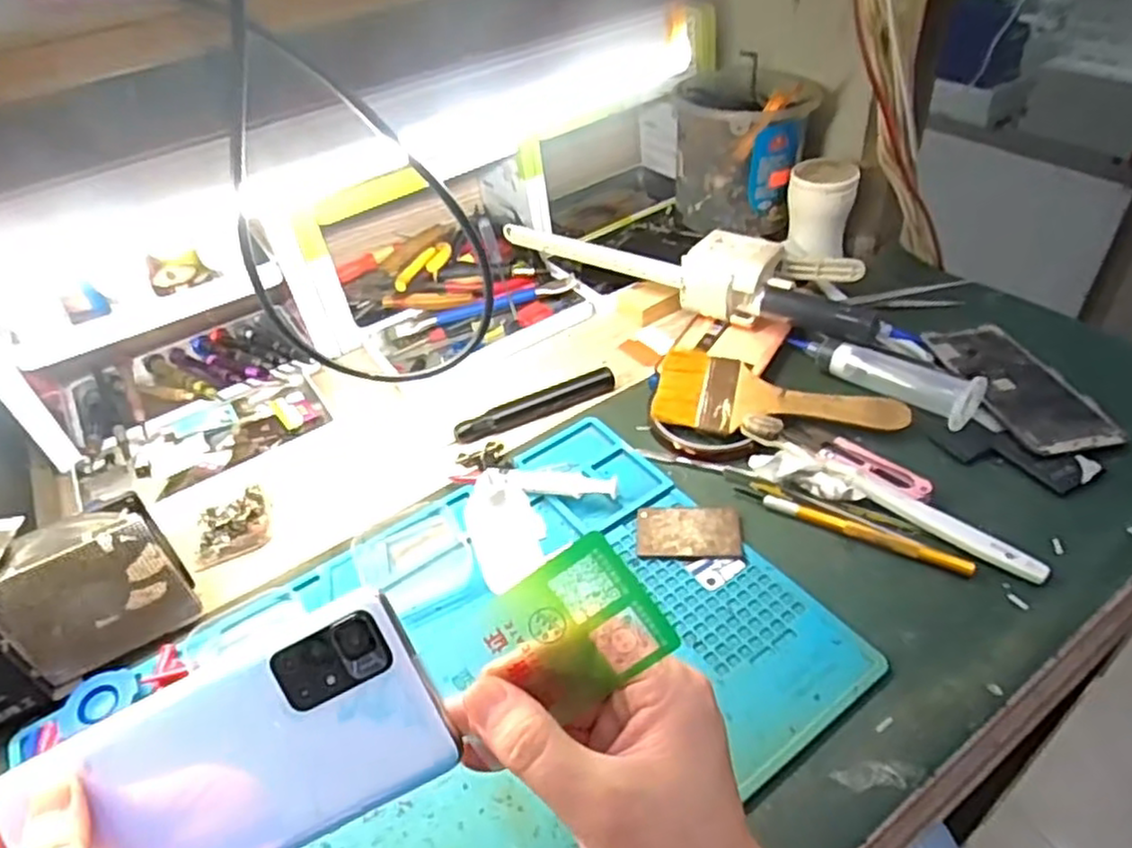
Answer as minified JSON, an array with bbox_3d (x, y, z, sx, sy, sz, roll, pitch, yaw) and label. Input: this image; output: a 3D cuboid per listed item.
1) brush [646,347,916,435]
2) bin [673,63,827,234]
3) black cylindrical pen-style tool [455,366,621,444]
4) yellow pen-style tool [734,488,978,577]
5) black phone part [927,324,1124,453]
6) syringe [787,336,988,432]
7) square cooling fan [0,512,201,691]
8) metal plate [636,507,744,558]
[{"bbox_3d":[0.145,-0.014,0.497,0.162,0.022,0.061,9,44,17],"label":"brush"},{"bbox_3d":[0.161,-0.249,0.655,0.117,0.114,0.109,13,45,21],"label":"bin"},{"bbox_3d":[-0.022,-0.013,0.535,0.124,0.014,0.018,-21,44,-15],"label":"black cylindrical pen-style tool"},{"bbox_3d":[0.164,0.059,0.421,0.135,0.009,0.010,20,48,27],"label":"yellow pen-style tool"},{"bbox_3d":[0.311,-0.028,0.495,0.064,0.010,0.138,-10,42,-3],"label":"black phone part"},{"bbox_3d":[0.220,-0.040,0.505,0.036,0.029,0.132,-34,48,-26],"label":"syringe"},{"bbox_3d":[-0.254,0.092,0.388,0.079,0.084,0.025,-31,47,-24],"label":"square cooling fan"},{"bbox_3d":[0.074,0.065,0.434,0.062,0.005,0.035,1,42,9],"label":"metal plate"}]

